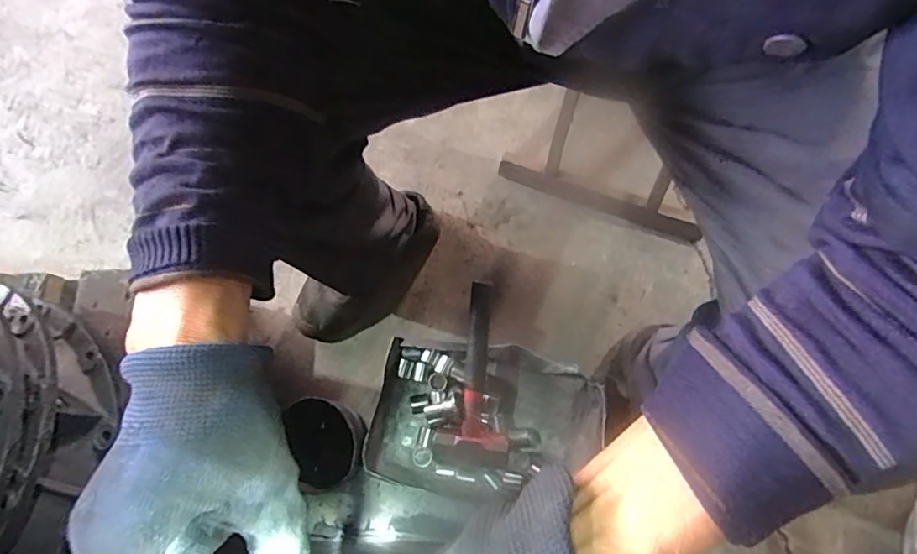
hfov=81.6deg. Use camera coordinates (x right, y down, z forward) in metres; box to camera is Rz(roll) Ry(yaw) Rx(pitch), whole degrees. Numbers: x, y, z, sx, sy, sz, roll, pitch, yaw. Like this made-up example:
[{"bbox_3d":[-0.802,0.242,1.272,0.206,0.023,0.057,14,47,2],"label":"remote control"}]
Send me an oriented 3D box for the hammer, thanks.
[{"bbox_3d":[0.023,0.132,0.709,0.098,0.028,0.243,4,90,2],"label":"hammer"}]

